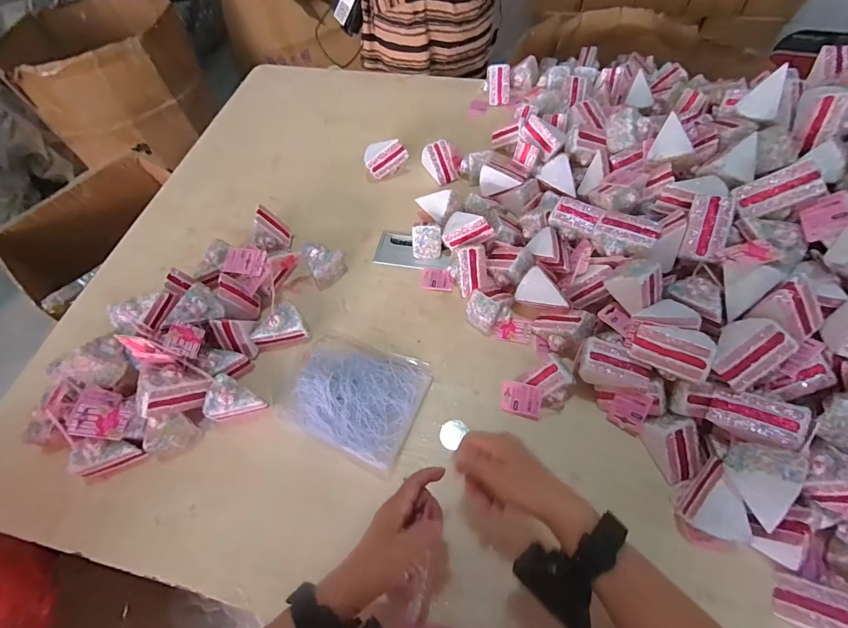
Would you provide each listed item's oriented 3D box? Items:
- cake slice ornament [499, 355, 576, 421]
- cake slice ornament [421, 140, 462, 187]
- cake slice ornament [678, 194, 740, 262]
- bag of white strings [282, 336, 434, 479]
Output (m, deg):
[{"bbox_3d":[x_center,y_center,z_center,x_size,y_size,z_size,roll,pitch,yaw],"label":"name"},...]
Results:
[{"bbox_3d":[0.173,0.115,0.592,0.109,0.069,0.067,-22,61,-9],"label":"cake slice ornament"},{"bbox_3d":[0.044,-0.333,0.851,0.080,0.057,0.073,-20,61,-7],"label":"cake slice ornament"},{"bbox_3d":[0.413,-0.122,0.572,0.053,0.050,0.092,16,98,24],"label":"cake slice ornament"},{"bbox_3d":[-0.111,0.126,0.616,0.204,0.039,0.171,19,63,14],"label":"bag of white strings"}]

